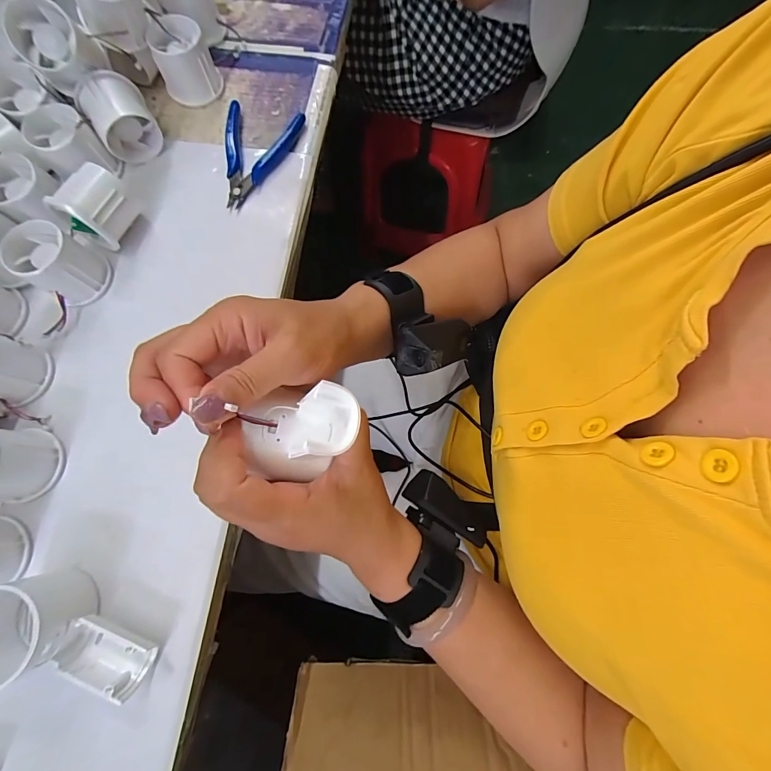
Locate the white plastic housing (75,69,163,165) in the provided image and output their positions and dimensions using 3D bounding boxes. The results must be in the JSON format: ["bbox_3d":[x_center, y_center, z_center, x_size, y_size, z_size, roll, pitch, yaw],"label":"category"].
[{"bbox_3d":[-0.253,-0.257,0.356,0.053,0.055,0.053,-28,77,-6],"label":"white plastic housing"}]

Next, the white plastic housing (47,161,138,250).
[{"bbox_3d":[-0.254,-0.158,0.333,0.046,0.054,0.056,32,78,8],"label":"white plastic housing"}]

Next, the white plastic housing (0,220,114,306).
[{"bbox_3d":[-0.285,-0.108,0.323,0.053,0.045,0.054,0,75,1],"label":"white plastic housing"}]

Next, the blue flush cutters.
[{"bbox_3d":[-0.136,-0.232,0.371,0.076,0.016,0.117,15,76,4],"label":"blue flush cutters"}]

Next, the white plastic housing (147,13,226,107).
[{"bbox_3d":[-0.204,-0.330,0.379,0.058,0.051,0.053,-27,77,-6],"label":"white plastic housing"}]

